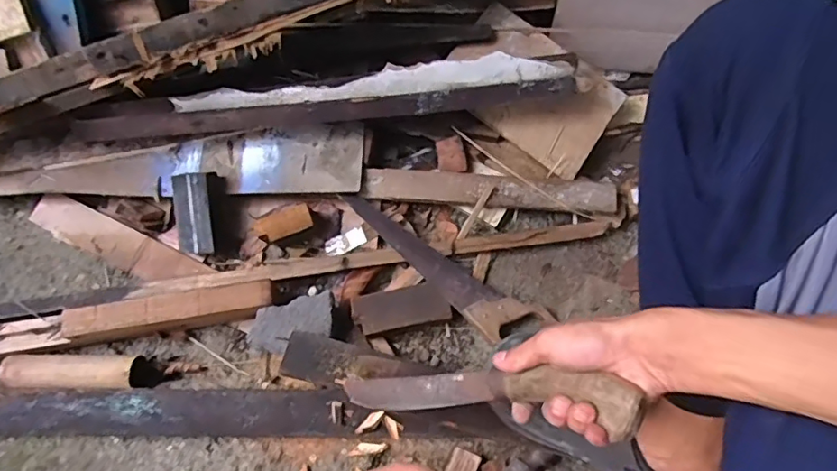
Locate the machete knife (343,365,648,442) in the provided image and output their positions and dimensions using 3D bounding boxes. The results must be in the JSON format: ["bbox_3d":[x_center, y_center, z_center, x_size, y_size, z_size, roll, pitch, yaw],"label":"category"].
[{"bbox_3d":[0.037,0.148,0.512,0.024,0.356,0.046,29,61,-32],"label":"machete knife"}]

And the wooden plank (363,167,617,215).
[{"bbox_3d":[0.106,-0.074,0.835,0.374,0.021,0.057,4,67,1],"label":"wooden plank"}]

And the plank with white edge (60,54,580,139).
[{"bbox_3d":[-0.138,-0.195,0.799,0.735,0.068,0.058,-3,68,-2],"label":"plank with white edge"}]

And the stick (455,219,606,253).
[{"bbox_3d":[0.169,0.003,0.830,0.231,0.017,0.021,-7,68,-4],"label":"stick"}]

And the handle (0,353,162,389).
[{"bbox_3d":[-0.473,0.194,0.775,0.206,0.045,0.052,0,67,-1],"label":"handle"}]

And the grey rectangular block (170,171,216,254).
[{"bbox_3d":[-0.326,-0.033,0.808,0.051,0.034,0.115,-2,91,-1],"label":"grey rectangular block"}]

